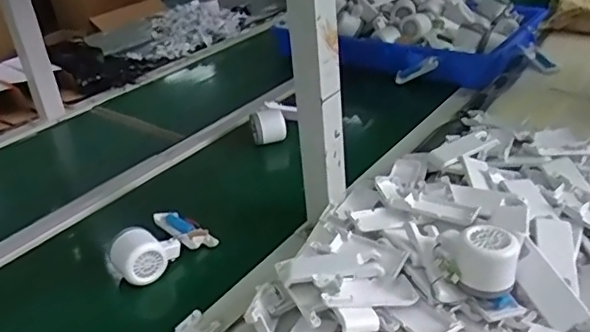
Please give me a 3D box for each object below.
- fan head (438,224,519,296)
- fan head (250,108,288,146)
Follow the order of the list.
[{"bbox_3d":[0.186,0.089,0.578,0.079,0.048,0.060,8,32,22],"label":"fan head"},{"bbox_3d":[-0.046,-0.068,1.007,0.057,0.054,0.063,-15,31,-17],"label":"fan head"}]

